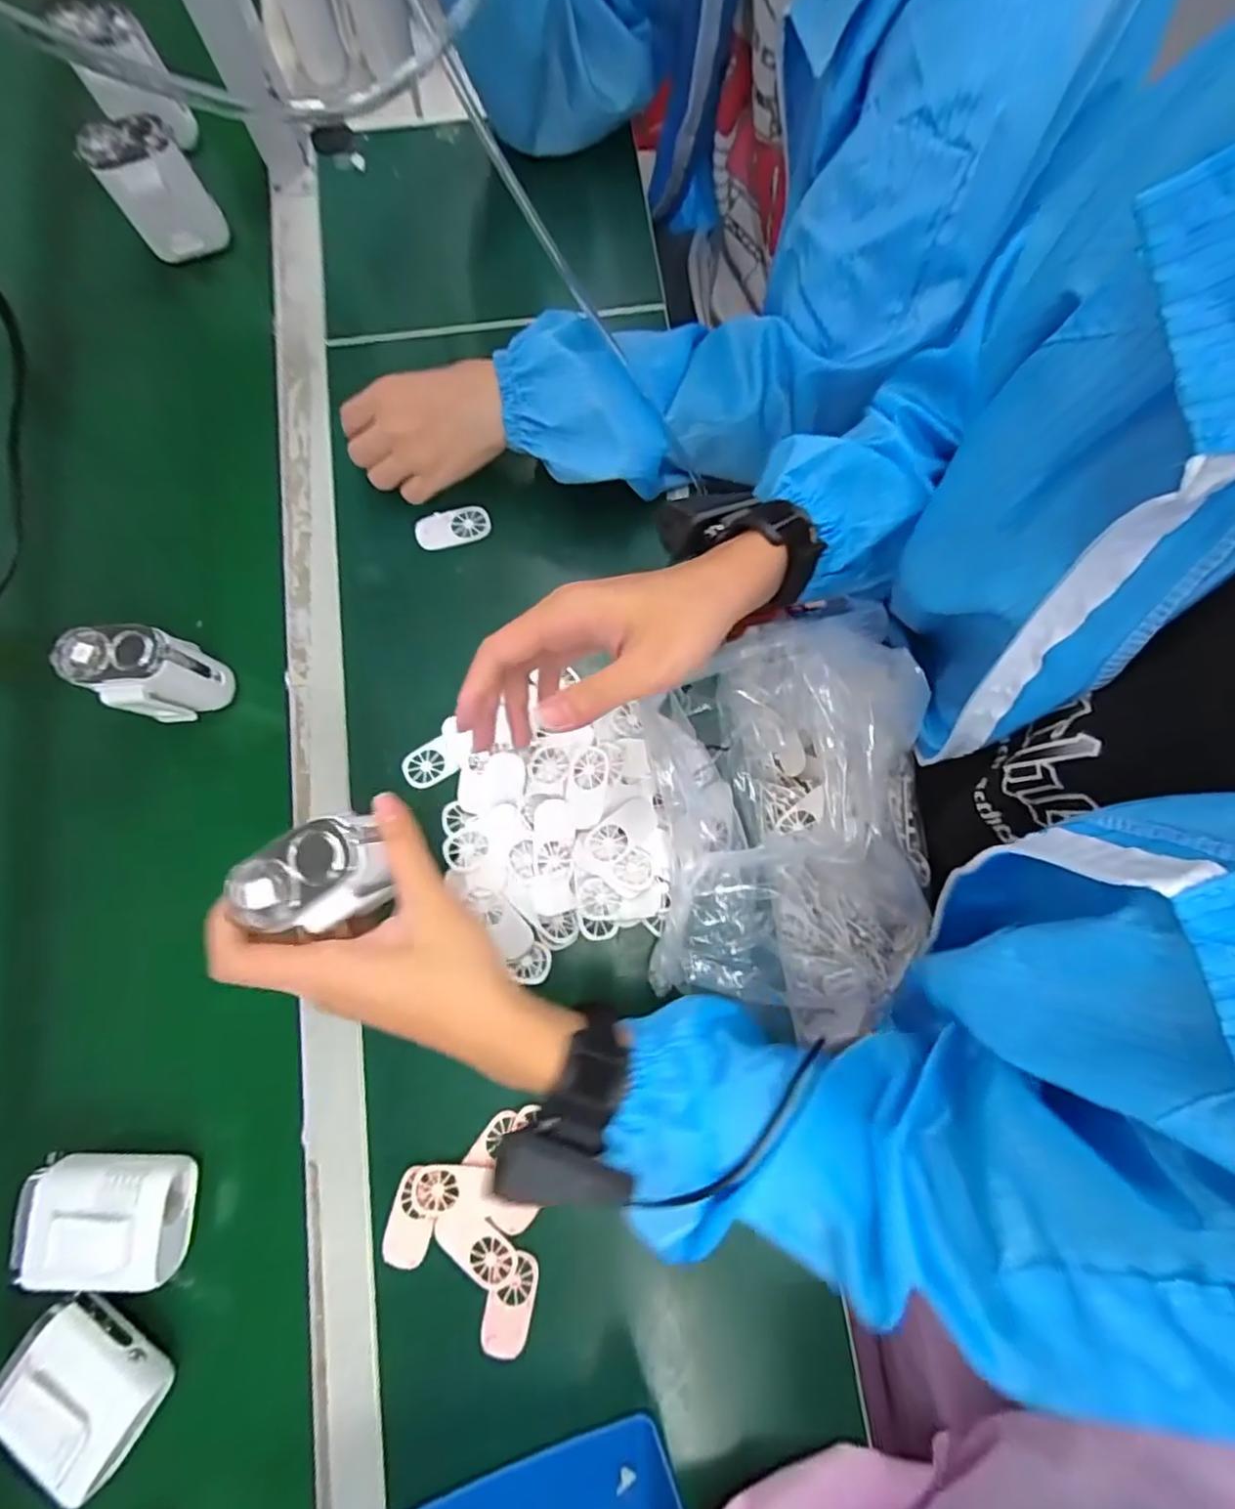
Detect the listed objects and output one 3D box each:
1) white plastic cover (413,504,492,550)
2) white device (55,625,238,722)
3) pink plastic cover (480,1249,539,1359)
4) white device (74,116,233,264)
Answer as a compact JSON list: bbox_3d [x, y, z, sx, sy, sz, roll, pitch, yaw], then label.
[{"bbox_3d":[-0.133,-0.184,0.494,0.060,0.005,0.029,-19,75,-5],"label":"white plastic cover"},{"bbox_3d":[-0.326,-0.051,0.430,0.069,0.078,0.044,-5,74,-1],"label":"white device"},{"bbox_3d":[-0.068,0.347,0.391,0.029,0.010,0.057,10,74,3],"label":"pink plastic cover"},{"bbox_3d":[-0.385,-0.473,0.516,0.070,0.082,0.034,-32,76,-8],"label":"white device"}]

